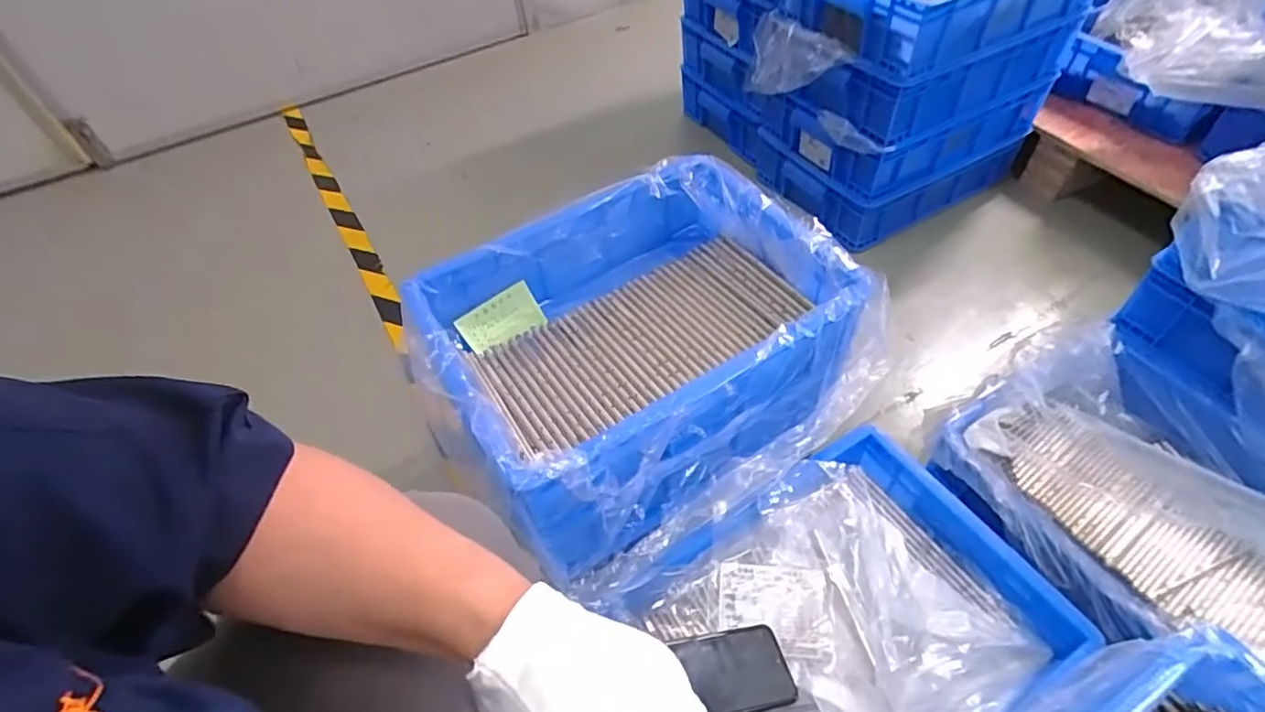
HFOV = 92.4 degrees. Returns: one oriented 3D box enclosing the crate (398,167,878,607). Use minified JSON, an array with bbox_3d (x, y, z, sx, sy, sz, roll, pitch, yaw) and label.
[{"bbox_3d":[0.014,-0.020,0.657,0.406,0.130,0.341,-29,54,-18],"label":"crate"}]

